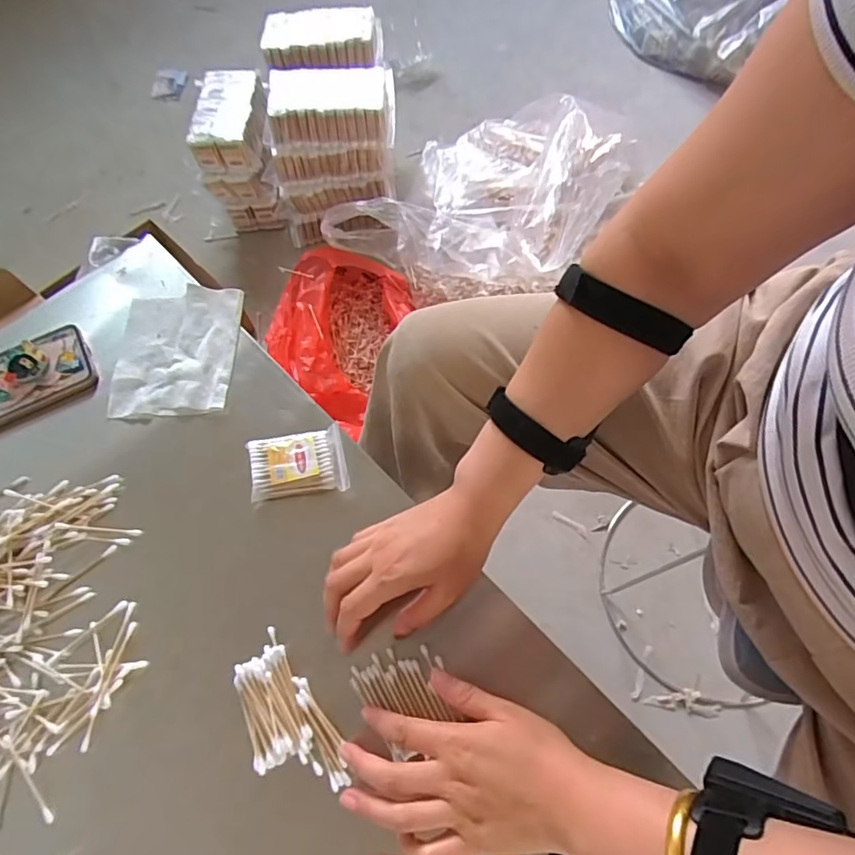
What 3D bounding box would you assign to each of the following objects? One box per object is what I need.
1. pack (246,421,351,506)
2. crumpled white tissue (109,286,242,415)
[{"bbox_3d":[-0.119,0.034,0.505,0.086,0.023,0.062,-10,67,-2],"label":"pack"},{"bbox_3d":[-0.257,-0.079,0.558,0.116,0.011,0.143,0,67,2],"label":"crumpled white tissue"}]

